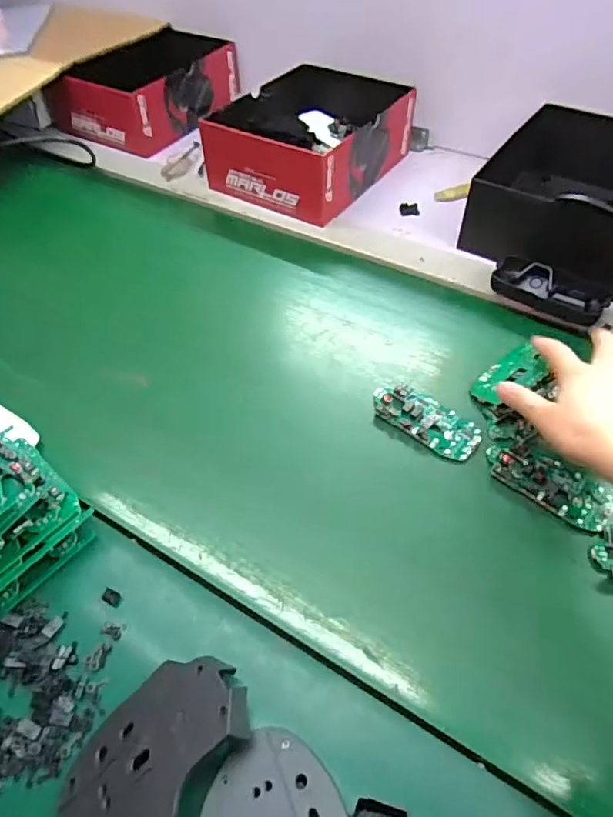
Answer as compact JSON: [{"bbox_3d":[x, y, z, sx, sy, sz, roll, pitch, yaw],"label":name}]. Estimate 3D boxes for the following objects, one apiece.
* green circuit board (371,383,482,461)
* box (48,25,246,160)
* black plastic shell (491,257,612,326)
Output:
[{"bbox_3d":[0.105,0.009,0.460,0.097,0.013,0.044,33,60,24],"label":"green circuit board"},{"bbox_3d":[-0.243,-0.516,0.831,0.187,0.087,0.266,28,58,22],"label":"box"},{"bbox_3d":[0.248,-0.120,0.532,0.111,0.029,0.048,33,60,25],"label":"black plastic shell"}]

